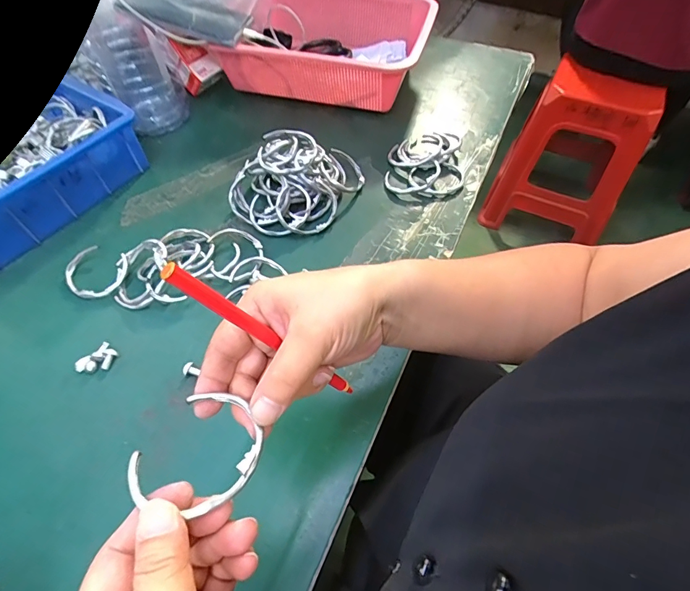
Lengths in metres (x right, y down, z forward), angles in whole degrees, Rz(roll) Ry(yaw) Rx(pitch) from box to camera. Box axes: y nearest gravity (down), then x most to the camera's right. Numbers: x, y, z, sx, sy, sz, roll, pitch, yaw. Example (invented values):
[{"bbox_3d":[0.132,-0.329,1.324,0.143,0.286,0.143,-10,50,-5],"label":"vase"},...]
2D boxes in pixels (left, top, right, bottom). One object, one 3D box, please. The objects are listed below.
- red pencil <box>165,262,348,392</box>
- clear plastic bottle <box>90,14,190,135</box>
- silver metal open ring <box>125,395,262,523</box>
[{"bbox_3d":[-0.038,0.028,0.233,0.006,0.161,0.008,-15,52,27],"label":"red pencil"},{"bbox_3d":[-0.269,-0.295,0.531,0.085,0.102,0.110,-23,61,-17],"label":"clear plastic bottle"},{"bbox_3d":[-0.071,0.080,0.202,0.054,0.017,0.061,27,60,14],"label":"silver metal open ring"}]

